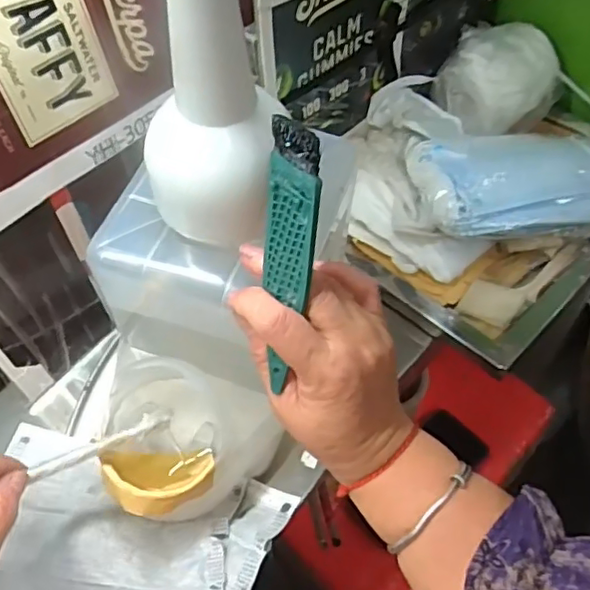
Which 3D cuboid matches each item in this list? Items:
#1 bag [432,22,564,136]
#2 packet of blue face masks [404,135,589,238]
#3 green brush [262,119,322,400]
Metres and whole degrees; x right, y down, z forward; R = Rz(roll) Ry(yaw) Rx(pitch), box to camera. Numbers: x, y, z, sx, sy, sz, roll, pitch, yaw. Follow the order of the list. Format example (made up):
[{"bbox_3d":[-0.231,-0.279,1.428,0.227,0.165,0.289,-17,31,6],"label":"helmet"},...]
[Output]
[{"bbox_3d":[0.210,-0.215,0.620,0.123,0.084,0.105,16,56,14],"label":"bag"},{"bbox_3d":[0.209,-0.101,0.538,0.196,0.051,0.116,-10,54,-5],"label":"packet of blue face masks"},{"bbox_3d":[-0.003,-0.018,0.306,0.026,0.134,0.010,6,15,7],"label":"green brush"}]

